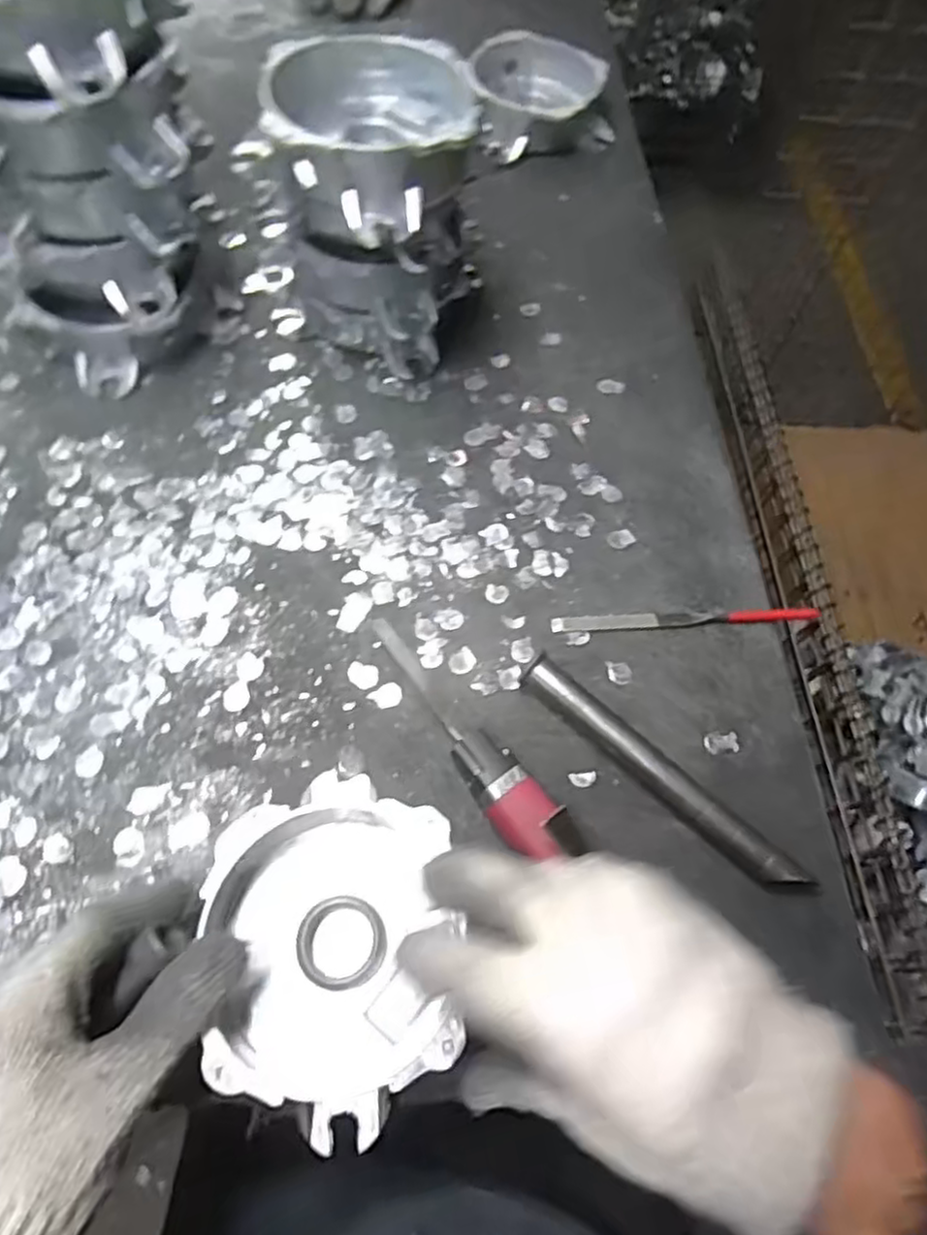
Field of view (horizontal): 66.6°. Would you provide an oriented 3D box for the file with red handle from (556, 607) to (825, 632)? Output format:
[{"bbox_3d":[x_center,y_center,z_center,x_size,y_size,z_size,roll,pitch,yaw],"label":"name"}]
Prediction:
[{"bbox_3d":[0.144,0.000,0.455,0.171,0.011,0.012,-1,63,-4],"label":"file with red handle"}]

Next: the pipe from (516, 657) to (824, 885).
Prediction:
[{"bbox_3d":[0.109,0.089,0.404,0.183,0.020,0.019,41,68,16],"label":"pipe"}]

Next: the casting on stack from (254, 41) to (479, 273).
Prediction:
[{"bbox_3d":[-0.056,-0.288,0.440,0.118,0.070,0.142,-10,65,-9],"label":"casting on stack"}]

